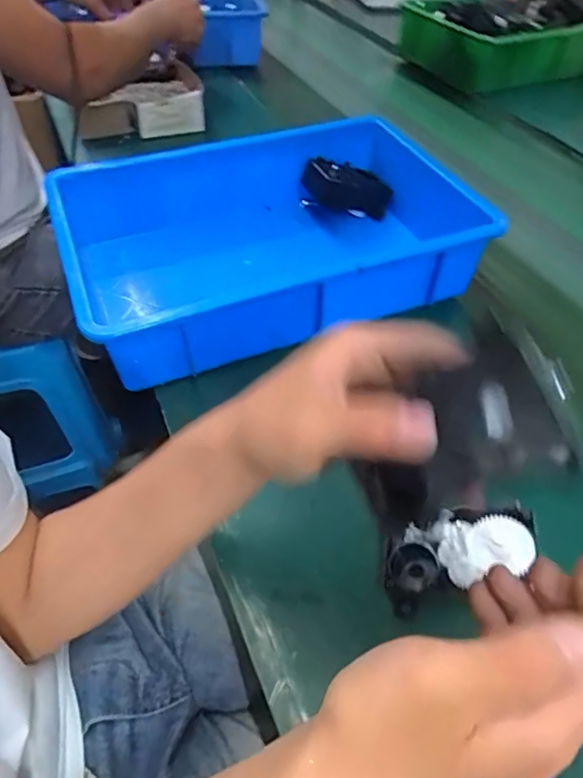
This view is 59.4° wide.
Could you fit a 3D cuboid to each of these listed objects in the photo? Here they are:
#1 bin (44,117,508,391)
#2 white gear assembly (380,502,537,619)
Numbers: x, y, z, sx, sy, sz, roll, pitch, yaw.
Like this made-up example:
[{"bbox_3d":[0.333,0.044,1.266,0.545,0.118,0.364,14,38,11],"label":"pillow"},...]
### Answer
[{"bbox_3d":[-0.017,-0.161,0.571,0.406,0.131,0.278,-13,51,-15],"label":"bin"},{"bbox_3d":[0.114,0.111,0.353,0.104,0.025,0.061,-27,47,19],"label":"white gear assembly"}]

